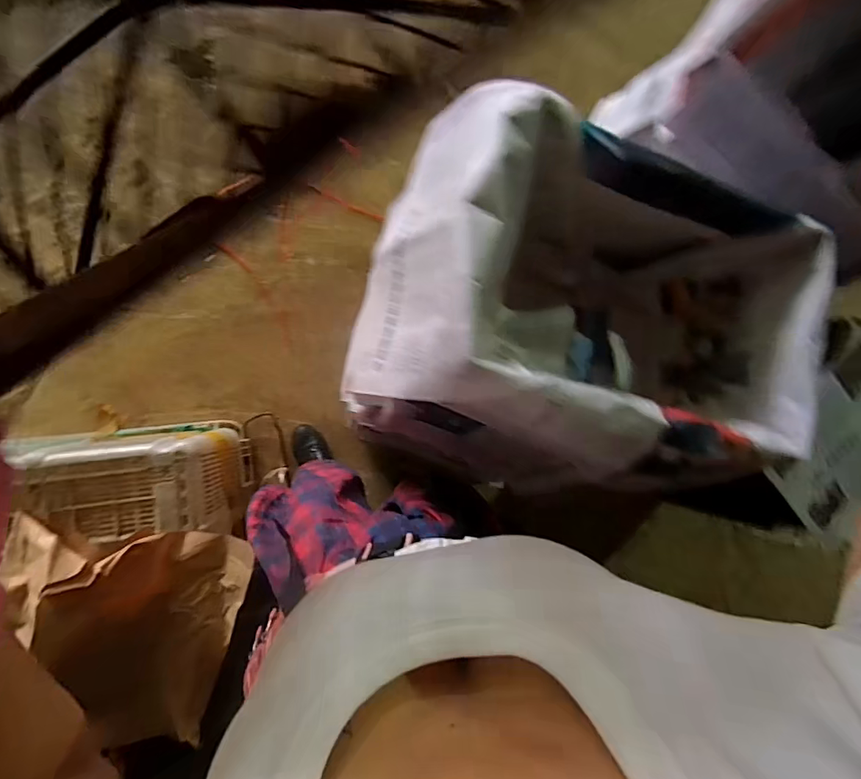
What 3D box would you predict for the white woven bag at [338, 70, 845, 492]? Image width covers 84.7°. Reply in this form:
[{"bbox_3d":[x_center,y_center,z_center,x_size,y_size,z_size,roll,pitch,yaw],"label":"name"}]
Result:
[{"bbox_3d":[0.211,-0.091,0.610,0.535,0.271,0.374,6,86,-9],"label":"white woven bag"}]

